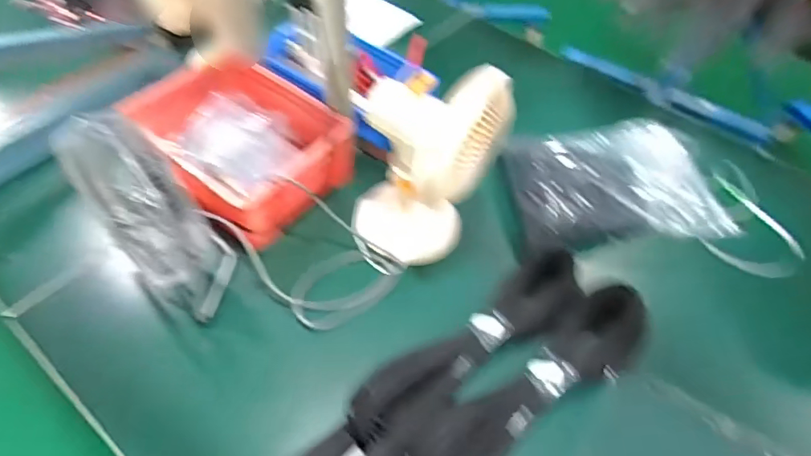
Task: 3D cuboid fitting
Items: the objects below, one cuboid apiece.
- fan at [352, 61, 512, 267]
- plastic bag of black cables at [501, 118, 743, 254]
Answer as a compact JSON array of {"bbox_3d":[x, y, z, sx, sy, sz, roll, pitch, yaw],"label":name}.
[{"bbox_3d":[0.021,-0.085,0.797,0.211,0.326,0.148,19,54,11],"label":"fan"},{"bbox_3d":[0.388,-0.083,0.950,0.375,0.091,0.272,-4,53,-6],"label":"plastic bag of black cables"}]

